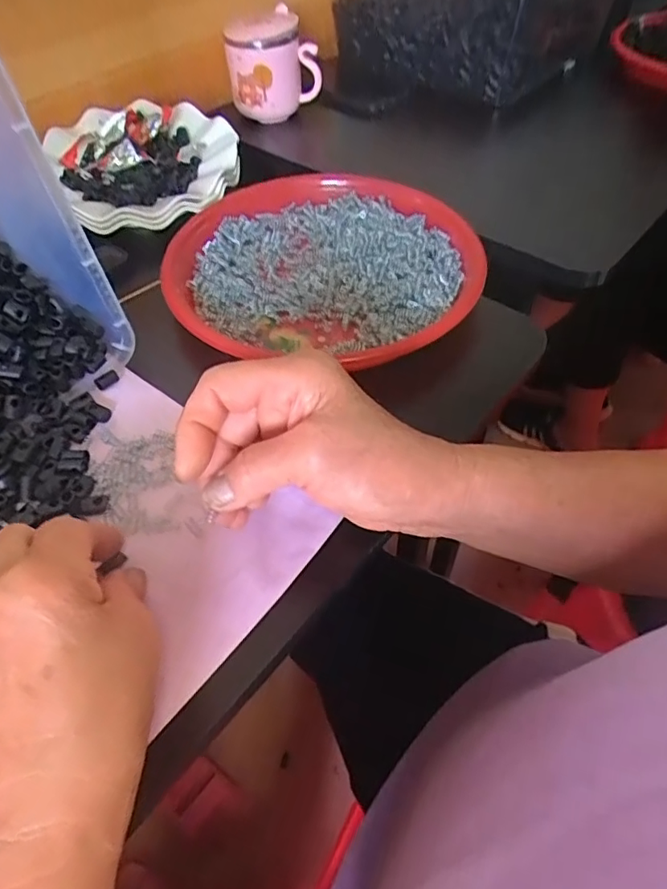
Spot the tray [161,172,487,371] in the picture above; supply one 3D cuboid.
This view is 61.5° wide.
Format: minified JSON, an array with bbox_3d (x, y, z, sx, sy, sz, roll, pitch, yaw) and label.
[{"bbox_3d":[-0.007,-0.142,0.437,0.236,0.027,0.226,2,52,3],"label":"tray"}]

